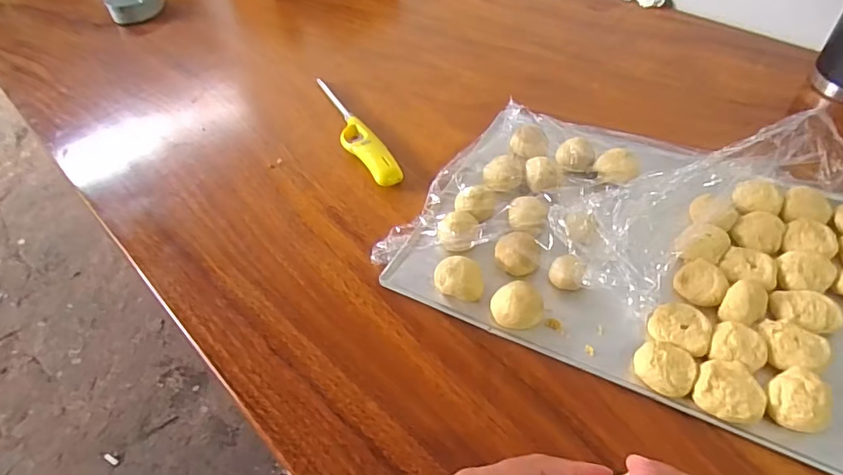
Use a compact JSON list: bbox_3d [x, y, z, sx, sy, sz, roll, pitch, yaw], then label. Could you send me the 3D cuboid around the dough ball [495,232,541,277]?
[{"bbox_3d":[0.094,0.019,0.499,0.043,0.033,0.035,13,49,16],"label":"dough ball"}]

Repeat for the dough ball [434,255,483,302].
[{"bbox_3d":[0.036,0.041,0.484,0.043,0.031,0.036,-12,47,-7],"label":"dough ball"}]

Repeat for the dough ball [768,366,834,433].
[{"bbox_3d":[0.291,0.128,0.392,0.043,0.027,0.041,-2,47,2],"label":"dough ball"}]

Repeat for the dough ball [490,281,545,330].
[{"bbox_3d":[0.087,0.062,0.460,0.044,0.032,0.036,1,47,5],"label":"dough ball"}]

